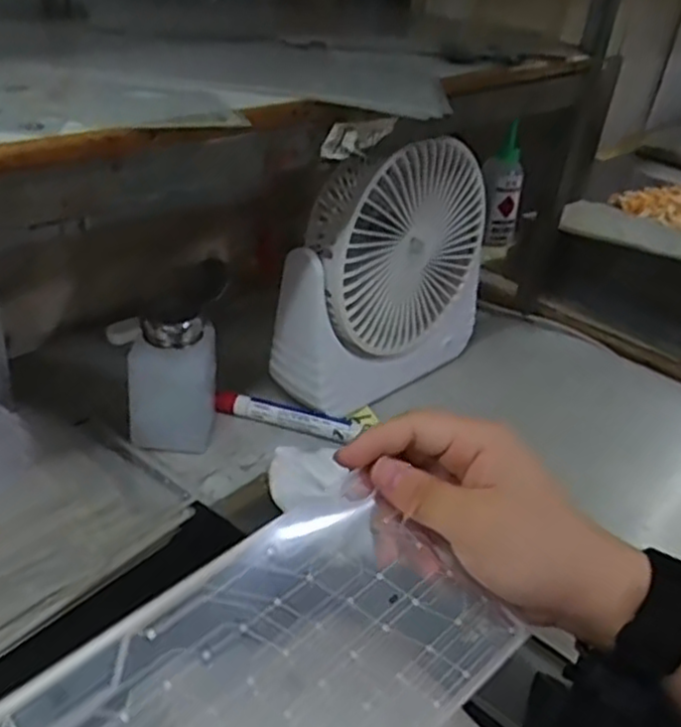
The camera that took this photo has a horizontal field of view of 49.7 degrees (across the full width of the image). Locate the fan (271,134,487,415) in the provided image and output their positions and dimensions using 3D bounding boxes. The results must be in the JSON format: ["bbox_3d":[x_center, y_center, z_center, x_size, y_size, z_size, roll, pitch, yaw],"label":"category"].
[{"bbox_3d":[0.038,-0.072,0.560,0.066,0.184,0.189,30,38,33],"label":"fan"}]

